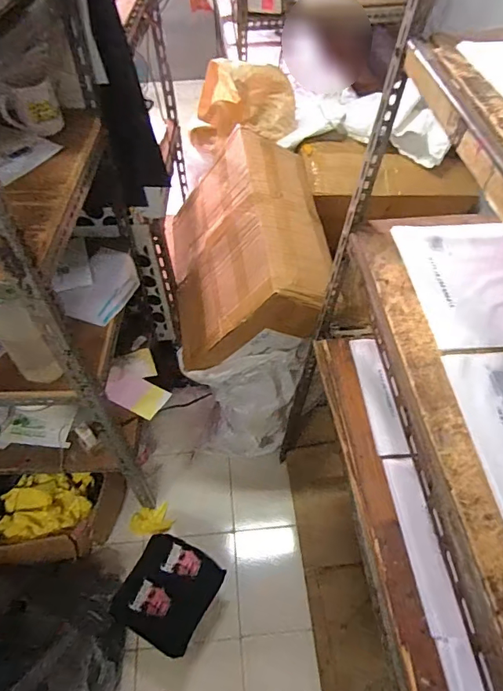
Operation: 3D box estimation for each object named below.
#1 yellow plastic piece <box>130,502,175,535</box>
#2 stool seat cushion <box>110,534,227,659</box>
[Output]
[{"bbox_3d":[-0.341,0.595,1.519,0.142,0.057,0.084,-11,52,-8],"label":"yellow plastic piece"},{"bbox_3d":[-0.230,0.678,1.247,0.235,0.099,0.257,24,56,19],"label":"stool seat cushion"}]

